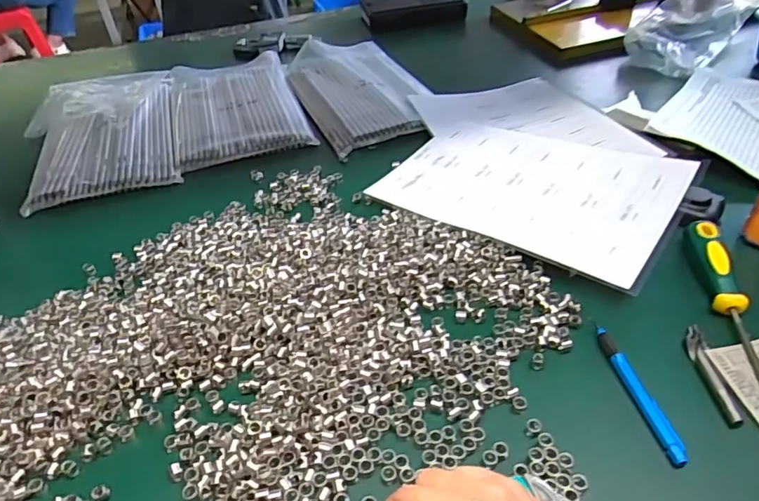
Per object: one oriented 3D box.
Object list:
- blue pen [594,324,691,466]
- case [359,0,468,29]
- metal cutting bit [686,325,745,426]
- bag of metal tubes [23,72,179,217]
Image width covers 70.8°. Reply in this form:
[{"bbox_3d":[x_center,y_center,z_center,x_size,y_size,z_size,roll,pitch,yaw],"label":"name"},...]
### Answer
[{"bbox_3d":[0.191,0.102,0.396,0.013,0.008,0.118,-9,41,-4],"label":"blue pen"},{"bbox_3d":[0.067,-0.495,1.088,0.200,0.055,0.079,-12,41,-7],"label":"case"},{"bbox_3d":[0.250,0.090,0.404,0.013,0.008,0.087,-1,41,6],"label":"metal cutting bit"},{"bbox_3d":[-0.398,-0.172,0.757,0.205,0.032,0.320,-15,41,-11],"label":"bag of metal tubes"}]

